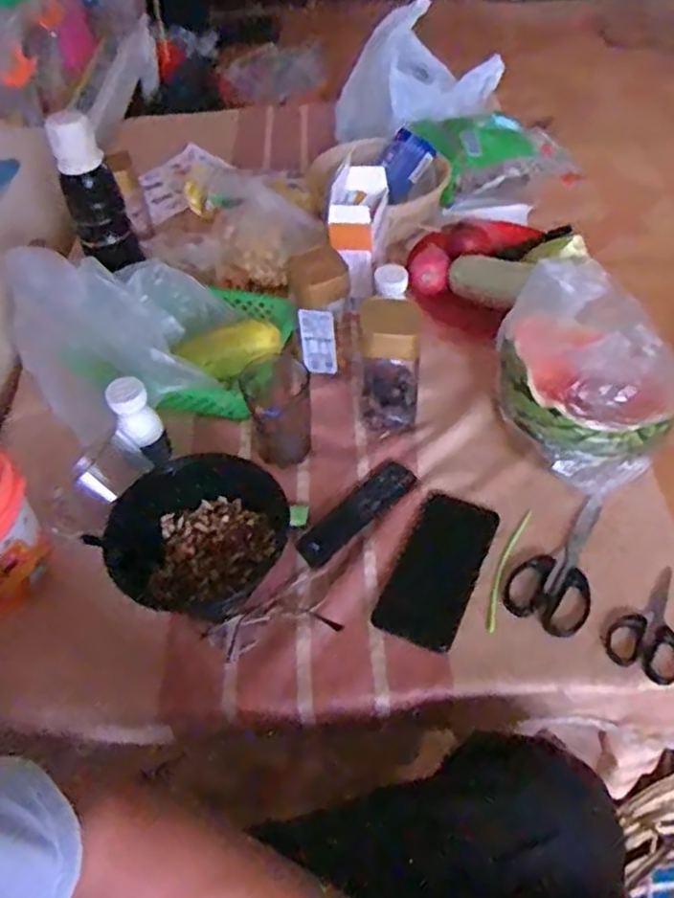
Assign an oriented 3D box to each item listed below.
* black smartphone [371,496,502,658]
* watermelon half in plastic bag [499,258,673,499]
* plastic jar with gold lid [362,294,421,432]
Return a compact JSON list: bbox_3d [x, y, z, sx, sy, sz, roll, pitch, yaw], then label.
[{"bbox_3d":[0.099,0.116,0.667,0.074,0.006,0.167,18,54,18],"label":"black smartphone"},{"bbox_3d":[0.250,-0.072,0.697,0.166,0.150,0.211,7,51,10],"label":"watermelon half in plastic bag"},{"bbox_3d":[0.058,-0.094,0.751,0.061,0.135,0.078,-1,51,4],"label":"plastic jar with gold lid"}]

